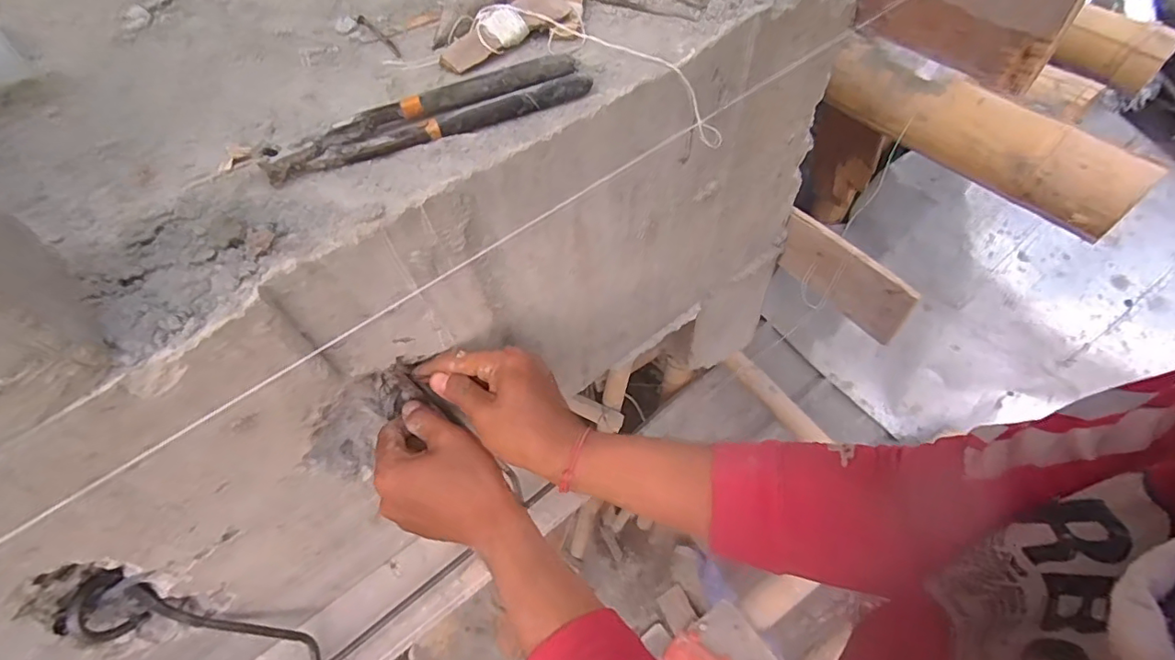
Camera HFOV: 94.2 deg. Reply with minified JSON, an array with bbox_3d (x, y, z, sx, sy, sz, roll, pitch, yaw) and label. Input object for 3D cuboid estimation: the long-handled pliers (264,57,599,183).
[{"bbox_3d":[-0.102,-0.143,0.365,0.210,0.014,0.038,-21,57,-10],"label":"long-handled pliers"}]

